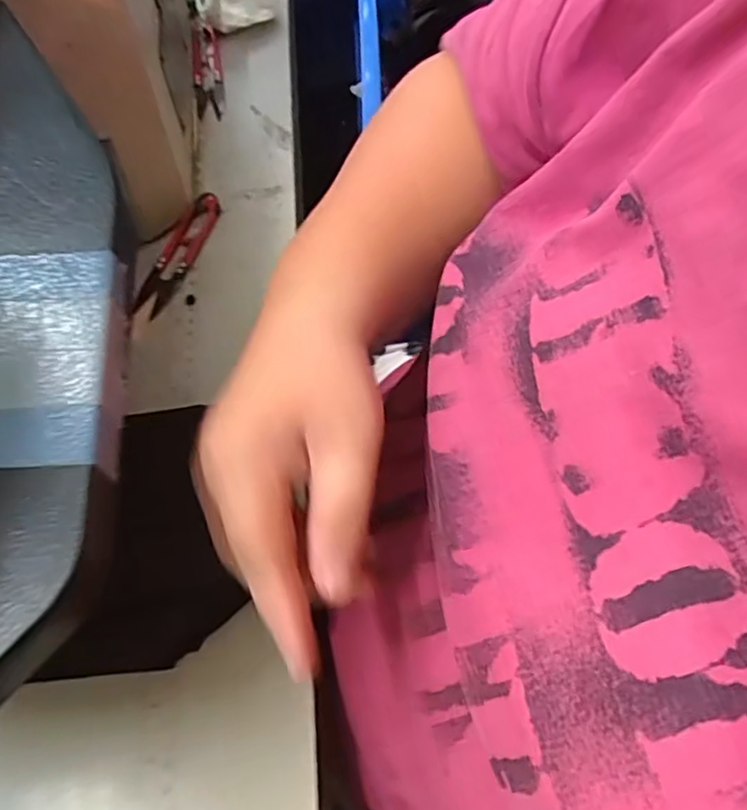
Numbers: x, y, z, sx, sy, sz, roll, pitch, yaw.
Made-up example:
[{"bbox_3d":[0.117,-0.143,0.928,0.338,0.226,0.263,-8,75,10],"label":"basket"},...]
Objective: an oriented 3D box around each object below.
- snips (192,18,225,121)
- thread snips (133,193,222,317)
[{"bbox_3d":[-0.137,-0.279,0.535,0.021,0.018,0.109,-9,66,-5],"label":"snips"},{"bbox_3d":[-0.134,-0.107,0.453,0.024,0.007,0.103,21,67,8],"label":"thread snips"}]

